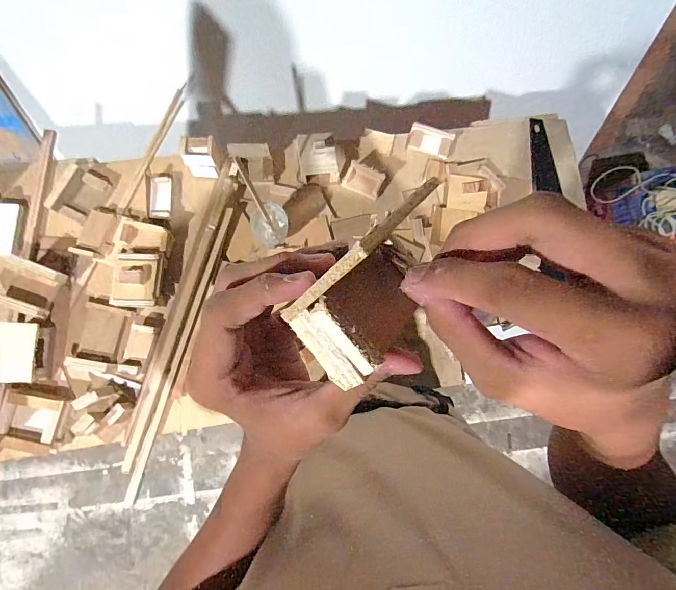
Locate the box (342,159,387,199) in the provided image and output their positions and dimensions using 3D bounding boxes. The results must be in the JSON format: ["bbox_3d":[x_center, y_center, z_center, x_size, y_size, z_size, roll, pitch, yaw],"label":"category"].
[{"bbox_3d":[0.053,-0.233,0.762,0.075,0.026,0.060,22,103,-2],"label":"box"}]

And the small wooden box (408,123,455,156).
[{"bbox_3d":[0.193,-0.322,0.784,0.085,0.018,0.057,18,82,-1],"label":"small wooden box"}]

